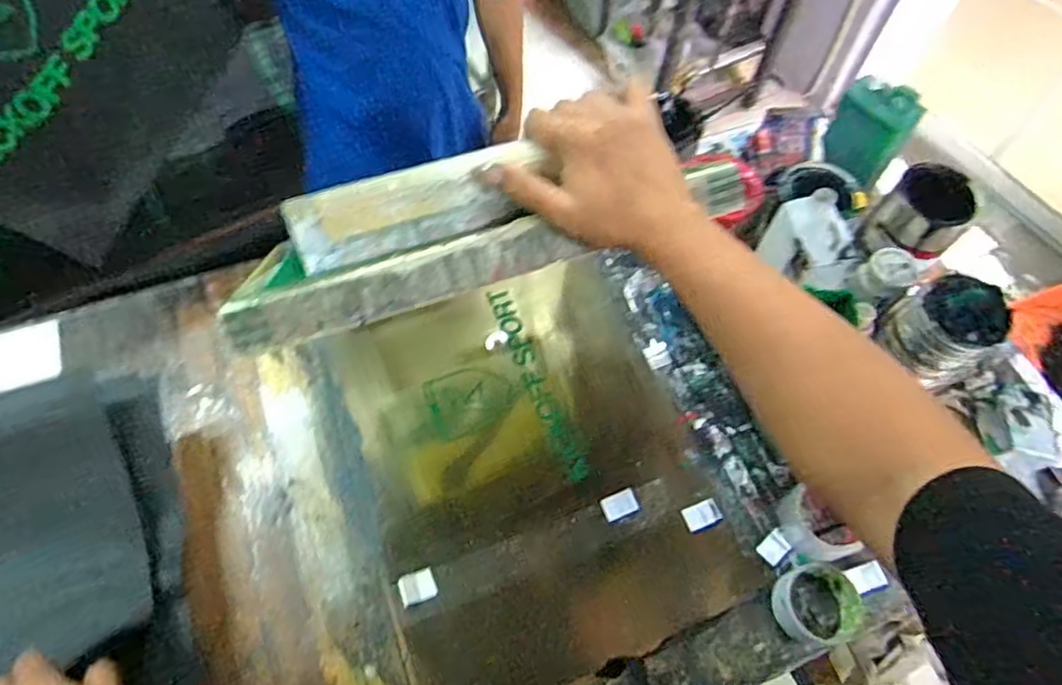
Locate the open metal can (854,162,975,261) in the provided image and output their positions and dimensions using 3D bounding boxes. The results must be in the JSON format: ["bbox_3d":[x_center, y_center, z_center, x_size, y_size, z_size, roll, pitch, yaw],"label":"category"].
[{"bbox_3d":[0.516,-0.171,0.838,0.113,0.086,0.102,-39,70,-21],"label":"open metal can"}]

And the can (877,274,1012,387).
[{"bbox_3d":[0.510,-0.022,0.782,0.093,0.100,0.109,-29,67,-17],"label":"can"}]

